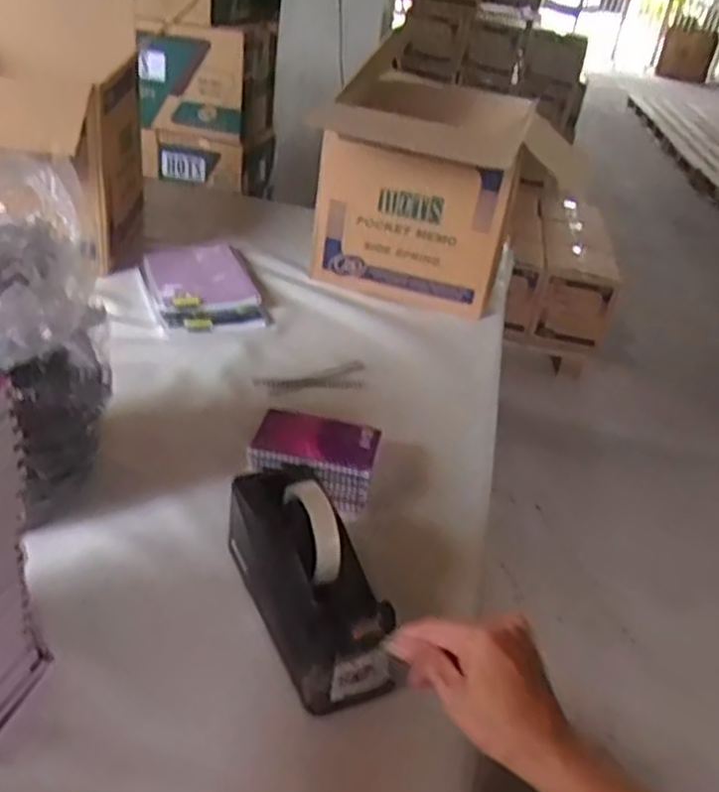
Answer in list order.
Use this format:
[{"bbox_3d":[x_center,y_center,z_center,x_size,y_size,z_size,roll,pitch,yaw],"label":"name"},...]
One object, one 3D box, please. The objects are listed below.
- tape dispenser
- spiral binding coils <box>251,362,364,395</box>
[{"bbox_3d":[-0.045,0.149,0.619,0.072,0.105,0.209,-13,51,-28],"label":"tape dispenser"},{"bbox_3d":[-0.065,-0.023,1.001,0.146,0.015,0.048,-2,35,-14],"label":"spiral binding coils"}]

